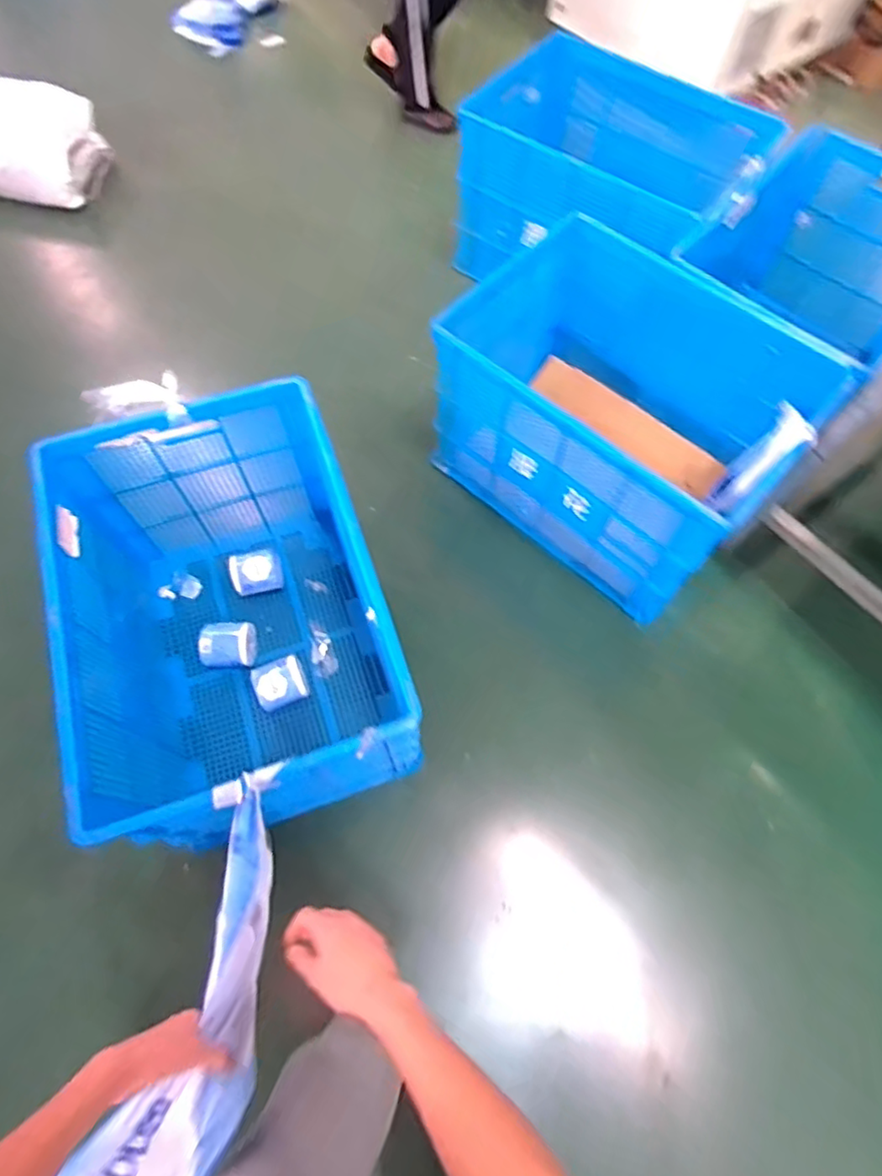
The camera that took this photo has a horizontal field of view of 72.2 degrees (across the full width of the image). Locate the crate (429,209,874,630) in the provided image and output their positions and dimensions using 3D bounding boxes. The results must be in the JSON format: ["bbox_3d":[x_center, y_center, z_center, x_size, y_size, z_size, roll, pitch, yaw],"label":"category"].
[{"bbox_3d":[0.460,-0.482,1.592,0.836,0.468,0.687,38,70,15],"label":"crate"}]

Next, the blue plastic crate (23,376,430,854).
[{"bbox_3d":[-0.441,0.055,1.322,0.570,0.481,0.806,-19,67,-10],"label":"blue plastic crate"}]

